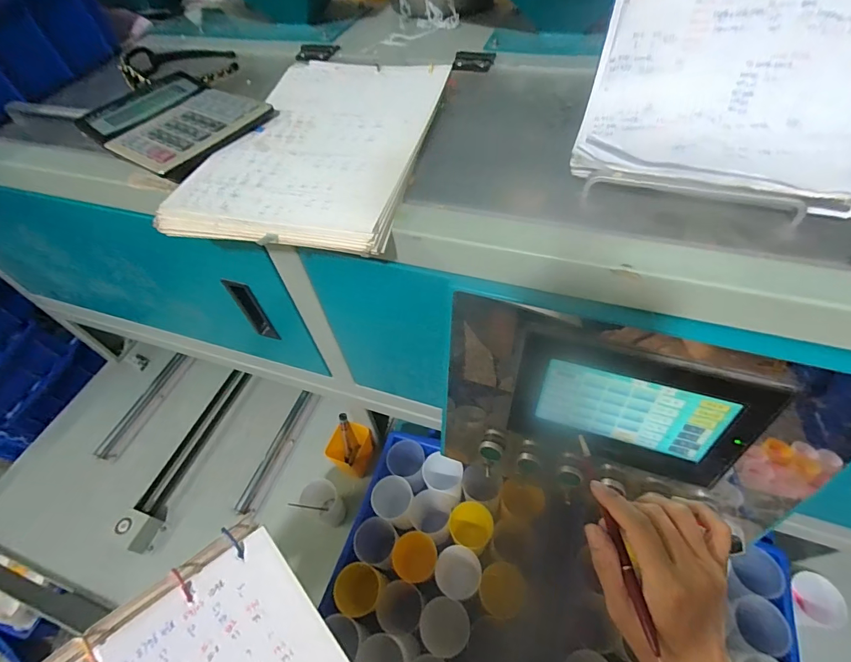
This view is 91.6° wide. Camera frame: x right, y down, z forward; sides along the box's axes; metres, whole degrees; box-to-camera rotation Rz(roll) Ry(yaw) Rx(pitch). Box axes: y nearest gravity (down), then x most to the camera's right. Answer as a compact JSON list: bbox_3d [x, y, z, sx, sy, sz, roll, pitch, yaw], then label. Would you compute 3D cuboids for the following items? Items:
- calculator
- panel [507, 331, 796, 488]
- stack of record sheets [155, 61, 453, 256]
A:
[{"bbox_3d":[-0.286,-0.237,0.460,0.190,0.020,0.138,29,61,24],"label":"calculator"},{"bbox_3d":[0.194,0.068,0.392,0.185,0.132,0.038,13,44,15],"label":"panel"},{"bbox_3d":[-0.105,-0.199,0.427,0.205,0.020,0.302,9,54,12],"label":"stack of record sheets"}]

